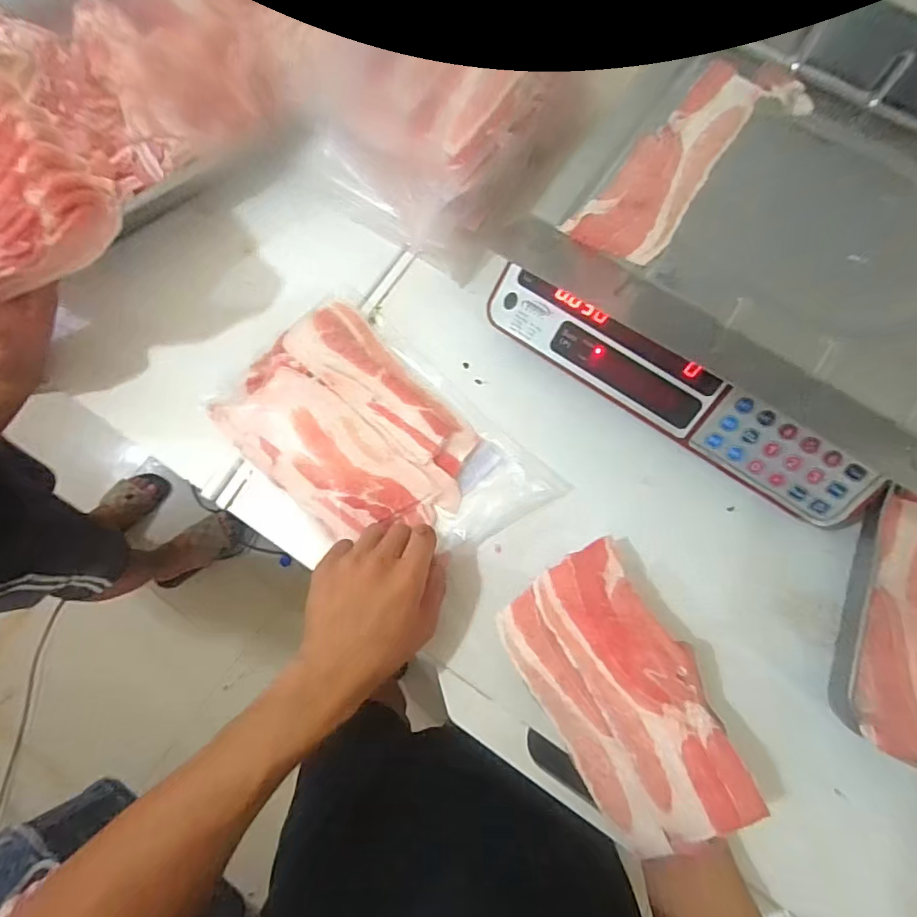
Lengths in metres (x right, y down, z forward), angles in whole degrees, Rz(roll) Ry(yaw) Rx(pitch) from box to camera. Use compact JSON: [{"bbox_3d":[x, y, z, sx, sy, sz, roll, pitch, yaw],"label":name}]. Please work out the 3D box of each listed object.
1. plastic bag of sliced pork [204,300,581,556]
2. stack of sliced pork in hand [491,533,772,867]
[{"bbox_3d":[-0.074,-0.012,0.464,0.273,0.024,0.171,42,78,11],"label":"plastic bag of sliced pork"},{"bbox_3d":[0.122,0.175,0.379,0.110,0.027,0.202,-30,76,-8],"label":"stack of sliced pork in hand"}]

